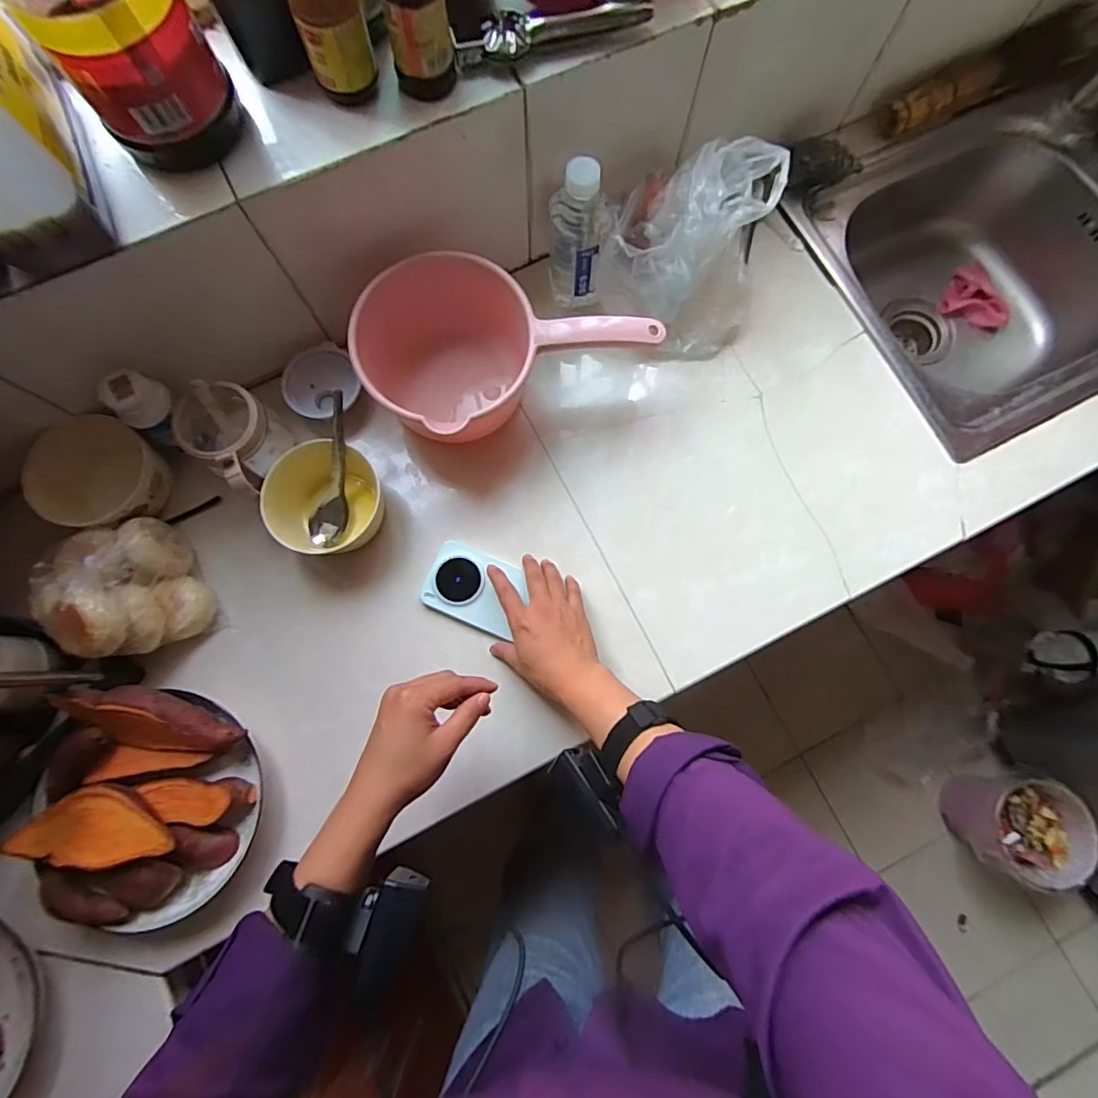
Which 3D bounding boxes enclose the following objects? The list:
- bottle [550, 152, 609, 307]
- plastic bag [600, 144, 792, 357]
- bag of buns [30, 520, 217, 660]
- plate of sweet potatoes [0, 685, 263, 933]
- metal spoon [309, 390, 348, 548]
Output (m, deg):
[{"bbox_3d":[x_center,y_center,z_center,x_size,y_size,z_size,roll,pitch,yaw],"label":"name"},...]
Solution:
[{"bbox_3d":[0.029,-0.305,0.529,0.054,0.148,0.050,0,79,-1],"label":"bottle"},{"bbox_3d":[0.153,-0.308,0.539,0.150,0.130,0.180,31,80,5],"label":"plastic bag"},{"bbox_3d":[-0.381,0.037,0.475,0.097,0.084,0.115,-27,81,-6],"label":"bag of buns"},{"bbox_3d":[-0.340,0.213,0.448,0.162,0.065,0.180,7,79,0],"label":"plate of sweet potatoes"},{"bbox_3d":[-0.208,-0.075,0.509,0.031,0.026,0.148,13,114,1],"label":"metal spoon"}]

